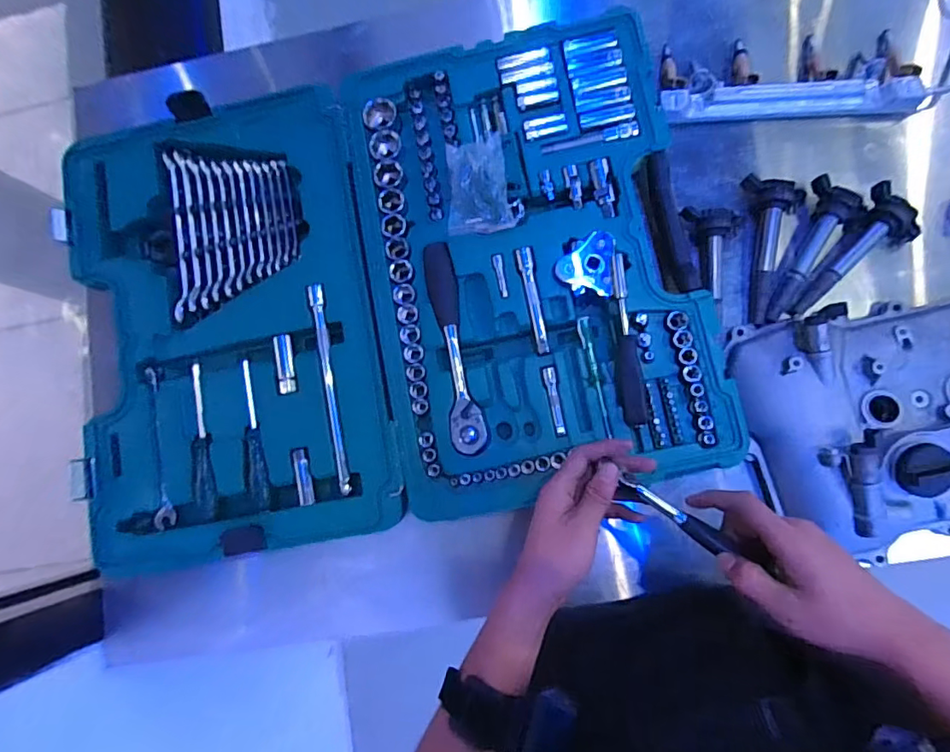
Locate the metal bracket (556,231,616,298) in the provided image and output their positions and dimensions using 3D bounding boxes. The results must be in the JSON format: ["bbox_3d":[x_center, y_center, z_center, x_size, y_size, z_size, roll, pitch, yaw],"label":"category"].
[{"bbox_3d":[0.126,-0.128,0.575,0.062,0.023,0.070,2,83,6],"label":"metal bracket"}]

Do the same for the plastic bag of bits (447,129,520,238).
[{"bbox_3d":[0.005,-0.225,0.595,0.074,0.033,0.107,-5,83,5],"label":"plastic bag of bits"}]

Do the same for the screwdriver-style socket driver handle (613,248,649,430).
[{"bbox_3d":[0.171,-0.040,0.563,0.025,0.023,0.188,-4,83,5],"label":"screwdriver-style socket driver handle"}]

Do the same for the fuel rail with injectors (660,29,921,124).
[{"bbox_3d":[0.373,-0.359,0.611,0.287,0.036,0.110,1,83,6],"label":"fuel rail with injectors"}]

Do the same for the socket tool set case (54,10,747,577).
[{"bbox_3d":[-0.127,-0.099,0.611,0.743,0.048,0.543,-11,82,4],"label":"socket tool set case"}]

